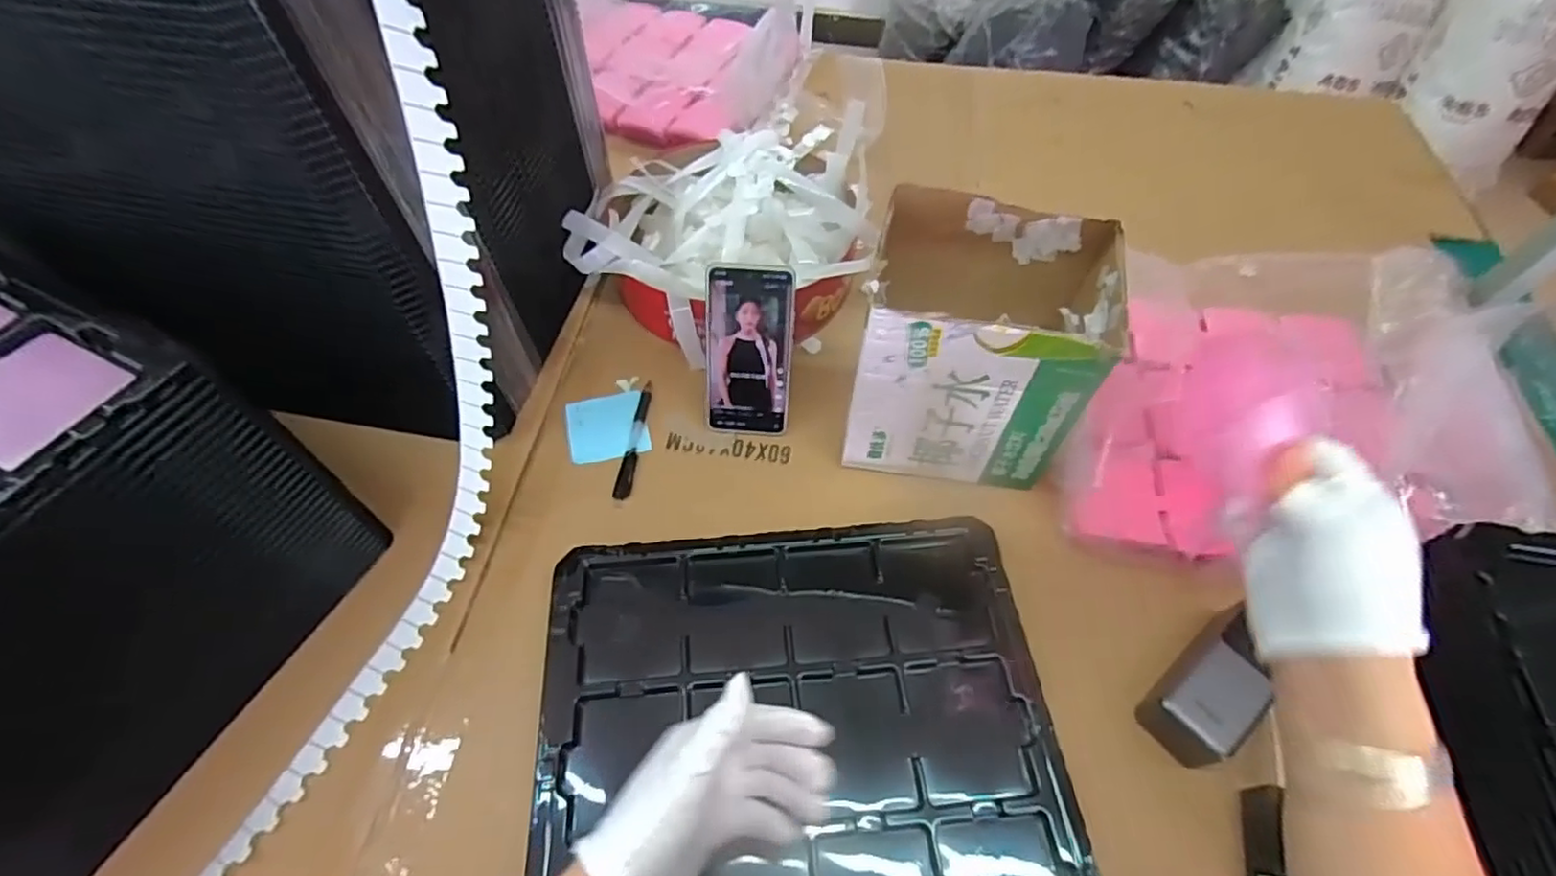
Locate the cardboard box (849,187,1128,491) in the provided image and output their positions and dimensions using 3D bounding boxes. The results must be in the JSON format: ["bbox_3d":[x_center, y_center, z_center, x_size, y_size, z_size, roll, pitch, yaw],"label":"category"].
[{"bbox_3d":[0.168,-0.080,0.572,0.181,0.191,0.151,10,58,5],"label":"cardboard box"}]

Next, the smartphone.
[{"bbox_3d":[-0.027,-0.077,0.609,0.080,0.163,0.014,4,31,1],"label":"smartphone"}]

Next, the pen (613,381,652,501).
[{"bbox_3d":[-0.138,-0.001,0.642,0.015,0.006,0.134,6,57,2],"label":"pen"}]

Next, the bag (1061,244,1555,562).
[{"bbox_3d":[0.433,-0.036,0.586,0.343,0.137,0.282,3,57,0],"label":"bag"}]

